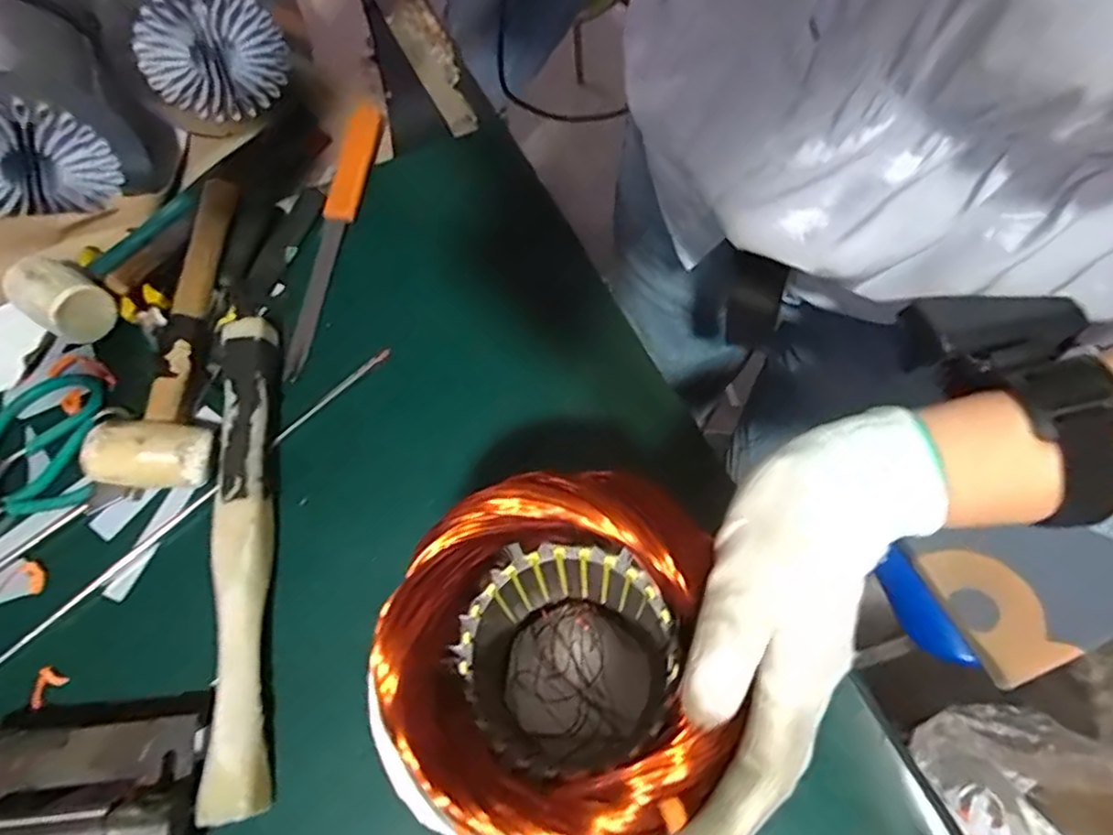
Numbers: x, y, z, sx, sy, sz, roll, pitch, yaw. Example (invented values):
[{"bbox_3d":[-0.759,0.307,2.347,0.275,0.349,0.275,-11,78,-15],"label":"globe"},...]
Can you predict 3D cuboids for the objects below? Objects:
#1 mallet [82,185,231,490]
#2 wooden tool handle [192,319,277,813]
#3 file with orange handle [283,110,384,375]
[{"bbox_3d":[-0.289,-0.066,0.507,0.076,0.050,0.251,-7,65,-4],"label":"mallet"},{"bbox_3d":[-0.205,0.080,0.446,0.035,0.036,0.321,-8,65,-5],"label":"wooden tool handle"},{"bbox_3d":[-0.189,-0.157,0.560,0.029,0.025,0.266,7,65,2],"label":"file with orange handle"}]

